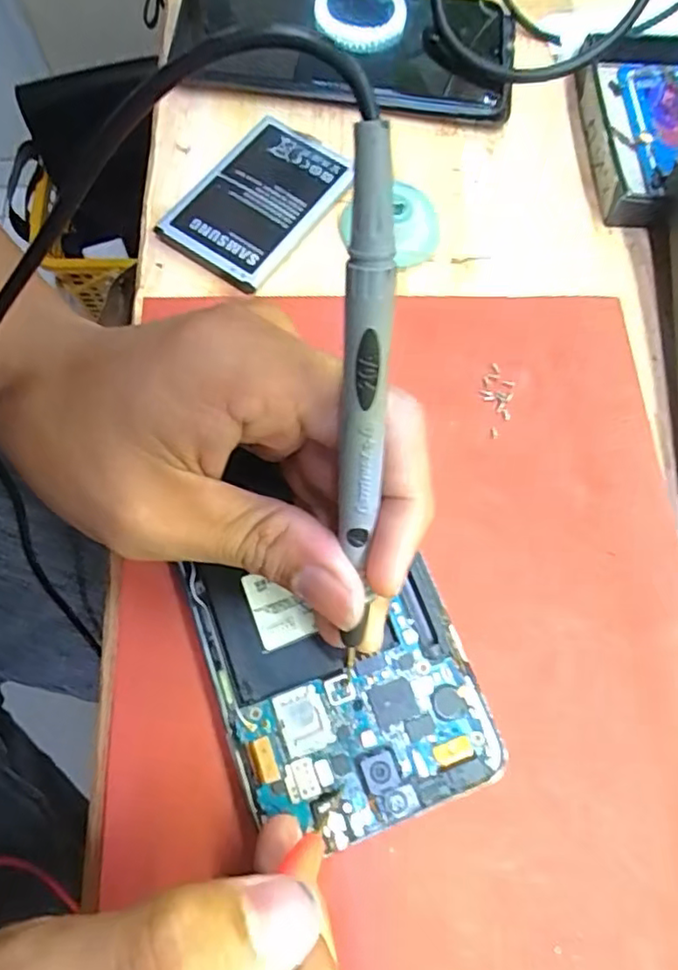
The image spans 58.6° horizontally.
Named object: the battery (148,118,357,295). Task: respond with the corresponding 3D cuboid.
[{"bbox_3d":[-0.034,-0.122,0.261,0.055,0.011,0.080,34,72,8],"label":"battery"}]

